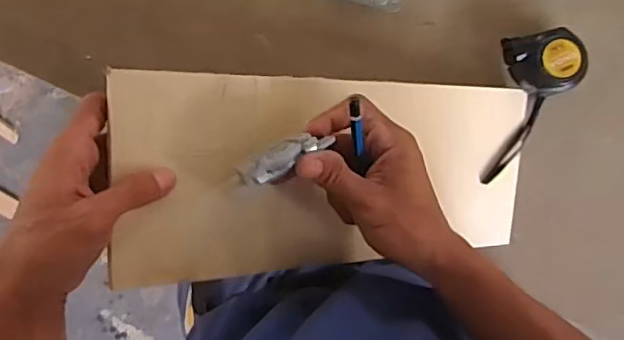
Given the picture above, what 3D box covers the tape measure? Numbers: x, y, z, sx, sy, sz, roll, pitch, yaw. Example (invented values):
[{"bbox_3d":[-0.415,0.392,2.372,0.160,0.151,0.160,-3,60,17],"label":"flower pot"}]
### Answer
[{"bbox_3d":[0.206,-0.059,0.553,0.073,0.037,0.143,7,99,3],"label":"tape measure"}]

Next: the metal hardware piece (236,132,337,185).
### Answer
[{"bbox_3d":[-0.017,-0.009,0.382,0.066,0.011,0.019,-26,96,-9],"label":"metal hardware piece"}]

